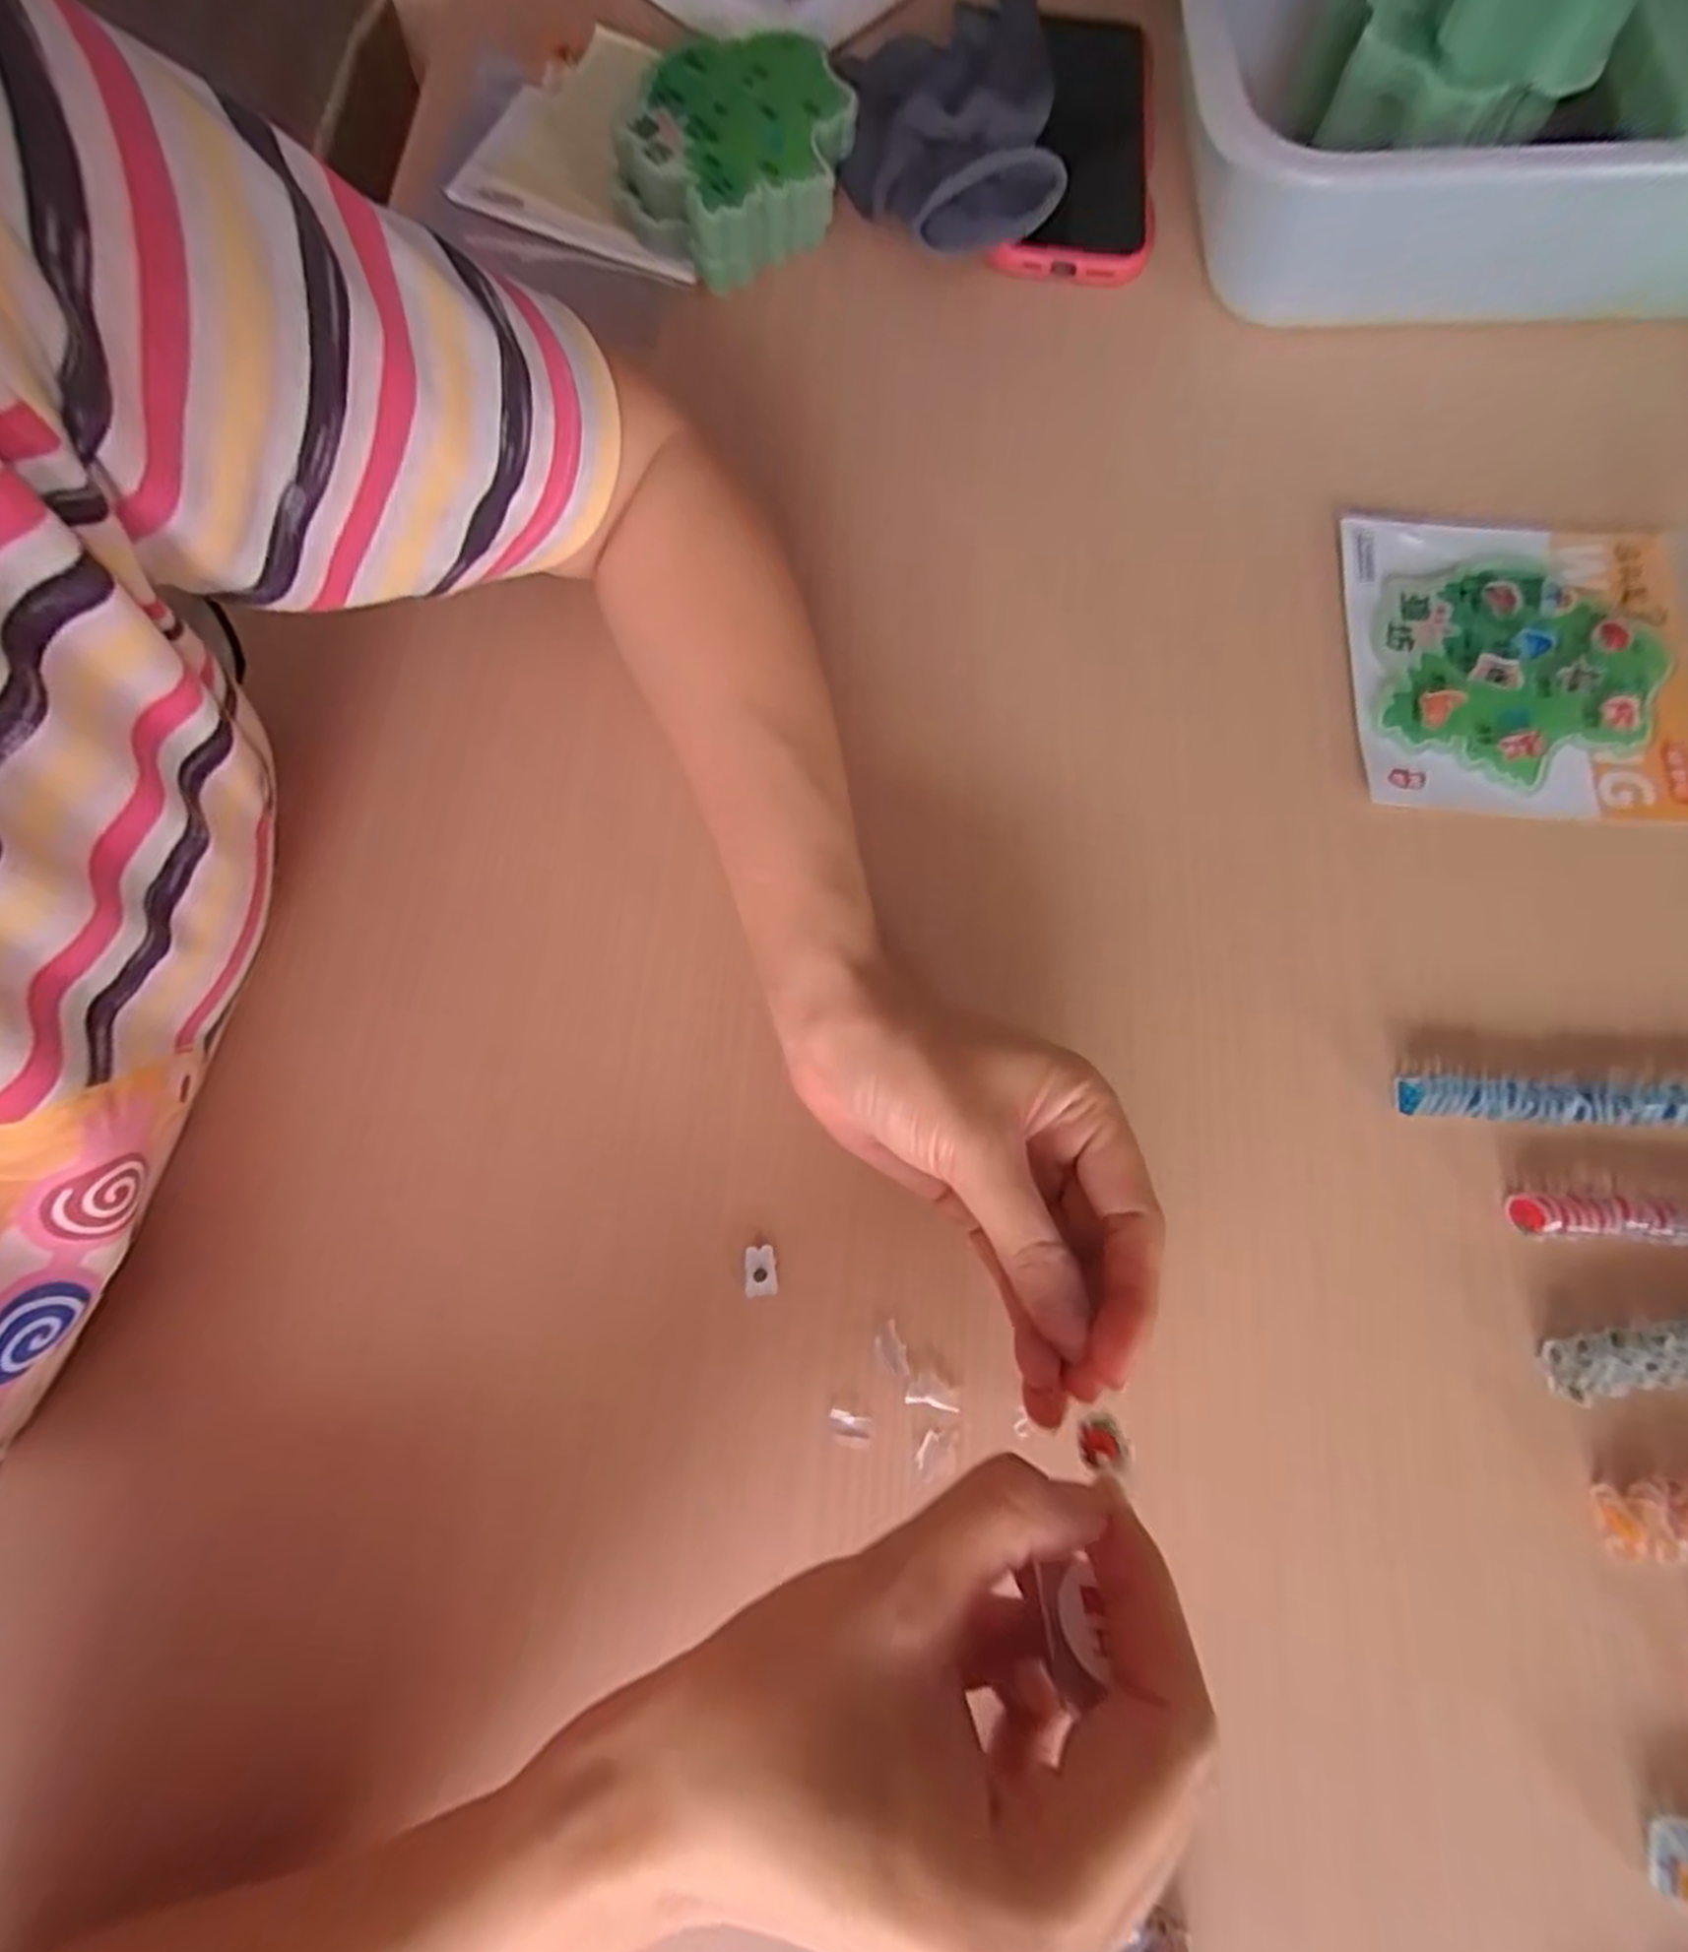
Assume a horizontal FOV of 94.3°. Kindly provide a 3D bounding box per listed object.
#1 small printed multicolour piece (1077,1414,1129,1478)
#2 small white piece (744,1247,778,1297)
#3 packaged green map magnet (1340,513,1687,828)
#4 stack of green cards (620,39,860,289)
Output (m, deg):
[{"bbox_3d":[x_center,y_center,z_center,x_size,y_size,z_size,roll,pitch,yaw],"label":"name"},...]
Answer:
[{"bbox_3d":[0.062,0.111,0.186,0.011,0.006,0.013,-29,76,-5],"label":"small printed multicolour piece"},{"bbox_3d":[-0.028,0.099,0.263,0.011,0.004,0.016,-5,74,0],"label":"small white piece"},{"bbox_3d":[0.282,-0.126,0.313,0.147,0.005,0.131,6,76,3],"label":"packaged green map magnet"},{"bbox_3d":[-0.047,-0.391,0.377,0.103,0.043,0.108,39,79,11],"label":"stack of green cards"}]

